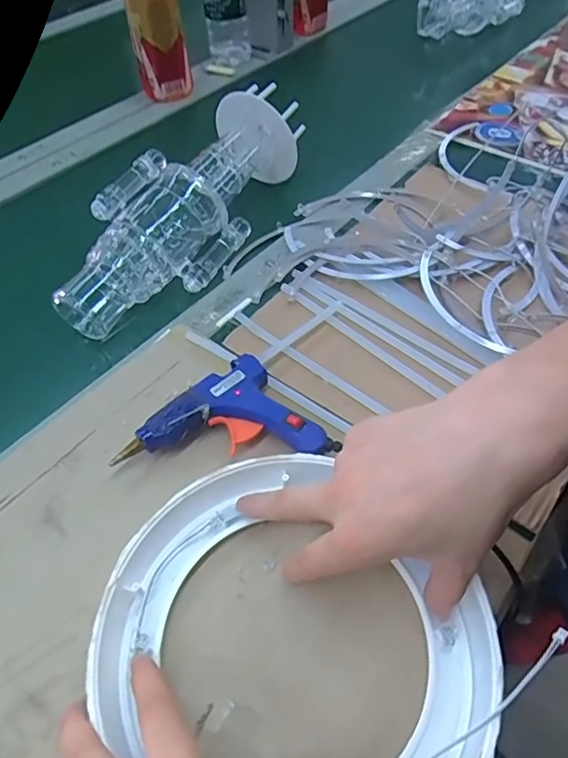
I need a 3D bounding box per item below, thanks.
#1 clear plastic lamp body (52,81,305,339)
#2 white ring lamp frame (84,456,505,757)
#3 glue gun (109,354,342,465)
[{"bbox_3d":[-0.103,-0.172,0.531,0.107,0.091,0.318,26,58,21],"label":"clear plastic lamp body"},{"bbox_3d":[0.004,0.148,0.304,0.212,0.039,0.184,36,61,29],"label":"white ring lamp frame"},{"bbox_3d":[-0.040,0.022,0.410,0.148,0.024,0.082,-1,52,1],"label":"glue gun"}]

